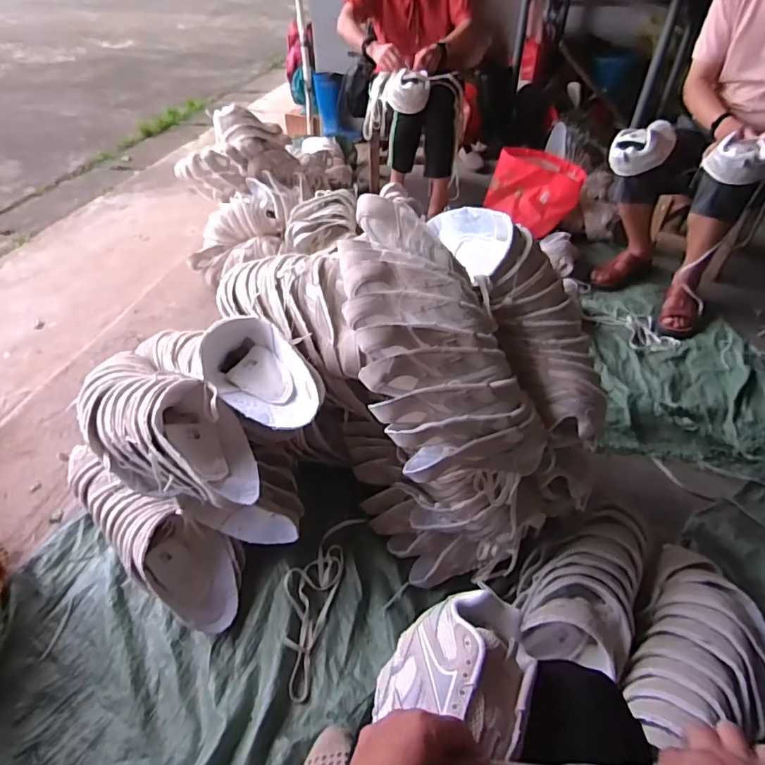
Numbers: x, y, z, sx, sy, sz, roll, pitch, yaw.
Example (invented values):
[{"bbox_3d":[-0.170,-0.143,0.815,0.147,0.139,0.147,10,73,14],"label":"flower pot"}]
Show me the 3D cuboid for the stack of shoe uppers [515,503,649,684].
[{"bbox_3d":[0.349,0.337,0.877,0.191,0.113,0.304,18,48,19],"label":"stack of shoe uppers"}]

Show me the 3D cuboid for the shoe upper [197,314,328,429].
[{"bbox_3d":[-0.200,-0.019,0.826,0.142,0.106,0.226,-29,51,-26],"label":"shoe upper"}]

